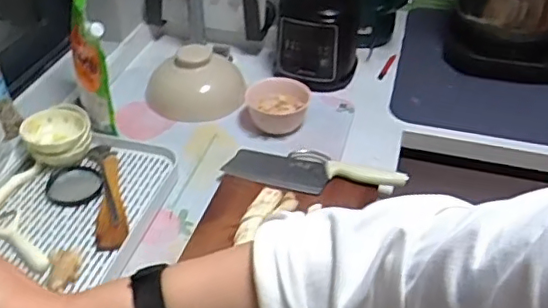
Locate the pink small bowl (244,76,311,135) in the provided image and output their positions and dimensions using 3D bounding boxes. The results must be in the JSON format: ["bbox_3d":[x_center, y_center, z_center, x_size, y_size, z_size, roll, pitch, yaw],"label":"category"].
[{"bbox_3d":[0.004,-0.090,1.062,0.117,0.053,0.113,11,40,12],"label":"pink small bowl"}]

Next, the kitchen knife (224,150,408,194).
[{"bbox_3d":[0.062,0.037,0.920,0.279,0.039,0.089,14,40,15],"label":"kitchen knife"}]

